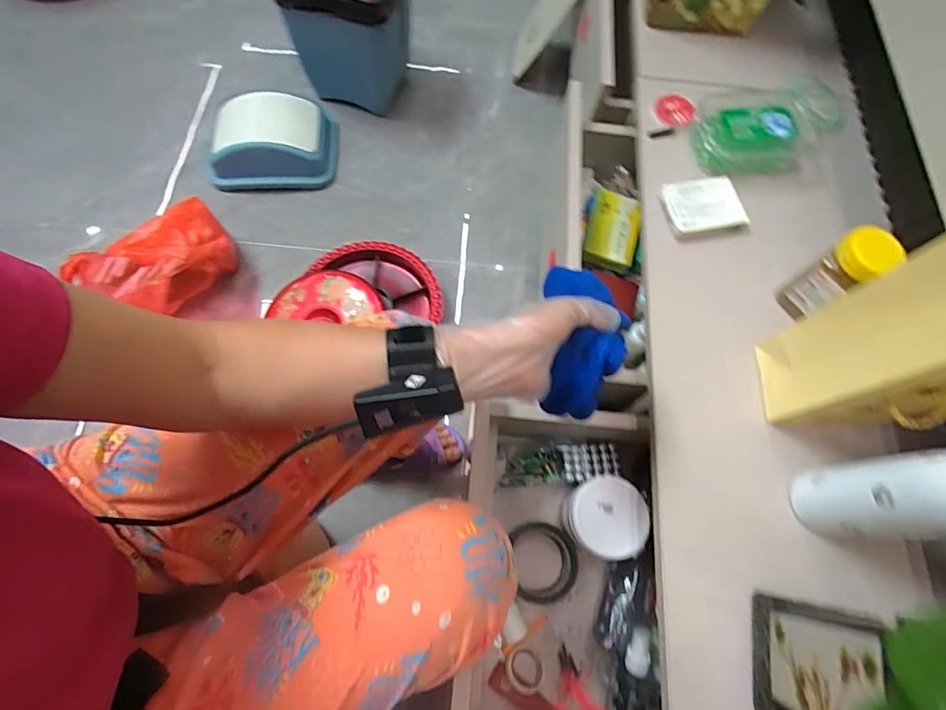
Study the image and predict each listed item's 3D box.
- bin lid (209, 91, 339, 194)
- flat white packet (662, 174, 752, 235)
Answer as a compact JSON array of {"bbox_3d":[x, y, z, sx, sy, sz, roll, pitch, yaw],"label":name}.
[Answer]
[{"bbox_3d":[-0.433,-0.457,1.011,0.269,0.106,0.187,-4,70,-4],"label":"bin lid"},{"bbox_3d":[0.308,-0.208,0.630,0.107,0.019,0.083,-7,71,-8],"label":"flat white packet"}]

